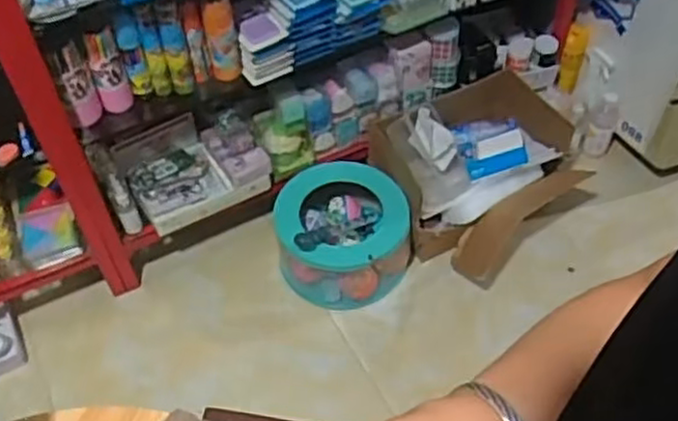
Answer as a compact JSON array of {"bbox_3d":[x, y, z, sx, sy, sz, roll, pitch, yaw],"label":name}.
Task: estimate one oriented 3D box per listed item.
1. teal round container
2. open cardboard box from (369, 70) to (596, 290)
[{"bbox_3d":[0.010,0.055,1.579,0.285,0.210,0.265,-1,50,1],"label":"teal round container"},{"bbox_3d":[0.369,-0.106,1.661,0.514,0.225,0.372,-26,53,-19],"label":"open cardboard box"}]

